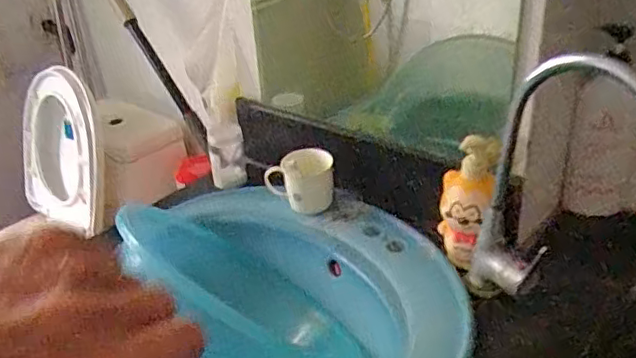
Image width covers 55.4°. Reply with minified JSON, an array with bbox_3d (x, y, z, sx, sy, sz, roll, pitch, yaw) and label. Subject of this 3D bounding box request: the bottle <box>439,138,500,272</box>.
[{"bbox_3d":[0.190,0.033,0.791,0.050,0.175,0.089,-21,34,-27],"label":"bottle"}]

